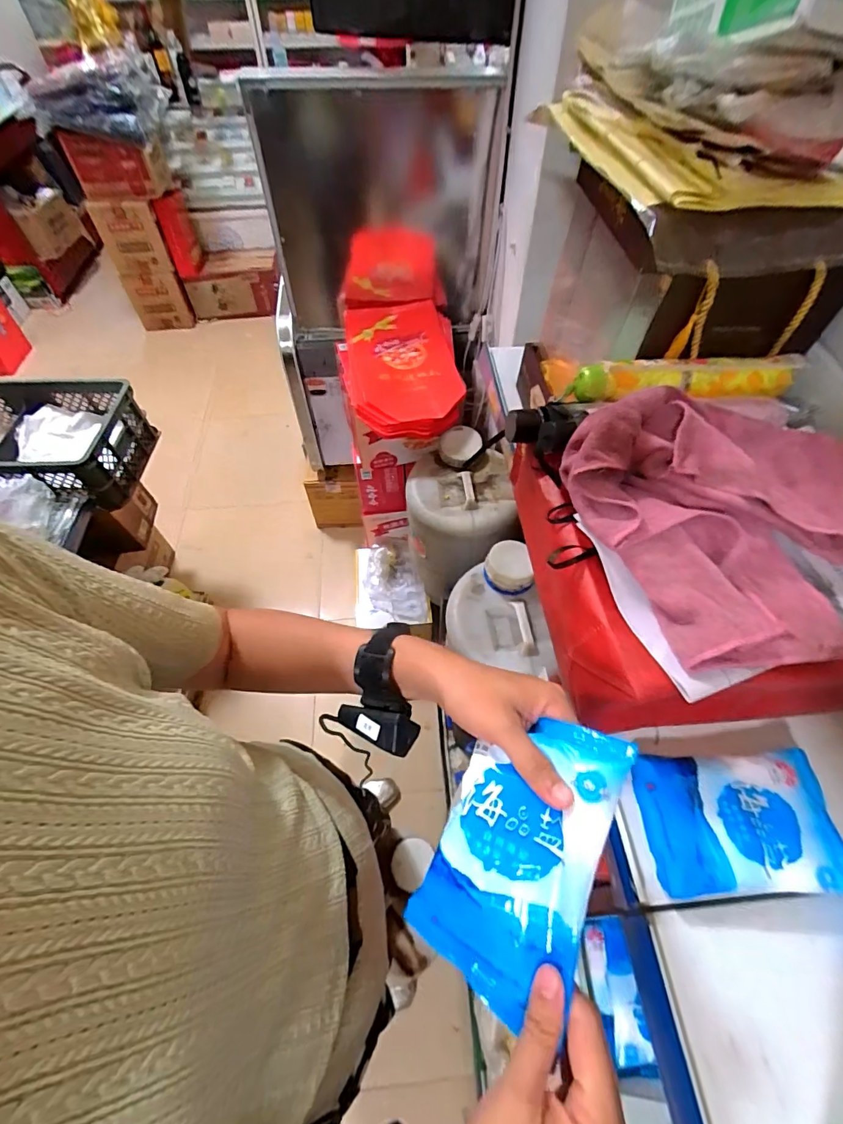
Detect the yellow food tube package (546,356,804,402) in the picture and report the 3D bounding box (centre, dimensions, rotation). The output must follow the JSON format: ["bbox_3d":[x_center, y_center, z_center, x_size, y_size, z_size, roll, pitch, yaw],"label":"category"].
[{"bbox_3d":[0.290,-0.205,0.506,0.269,0.038,0.046,-2,56,-1],"label":"yellow food tube package"}]

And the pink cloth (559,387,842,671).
[{"bbox_3d":[0.298,-0.049,0.417,0.273,0.058,0.270,-23,78,-11],"label":"pink cloth"}]

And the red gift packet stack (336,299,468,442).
[{"bbox_3d":[-0.054,-0.467,1.082,0.271,0.065,0.440,-4,56,-2],"label":"red gift packet stack"}]

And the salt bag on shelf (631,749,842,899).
[{"bbox_3d":[0.297,0.246,0.434,0.169,0.049,0.111,-1,56,0],"label":"salt bag on shelf"}]

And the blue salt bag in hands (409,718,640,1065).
[{"bbox_3d":[0.063,0.186,0.298,0.098,0.021,0.176,21,84,31],"label":"blue salt bag in hands"}]

